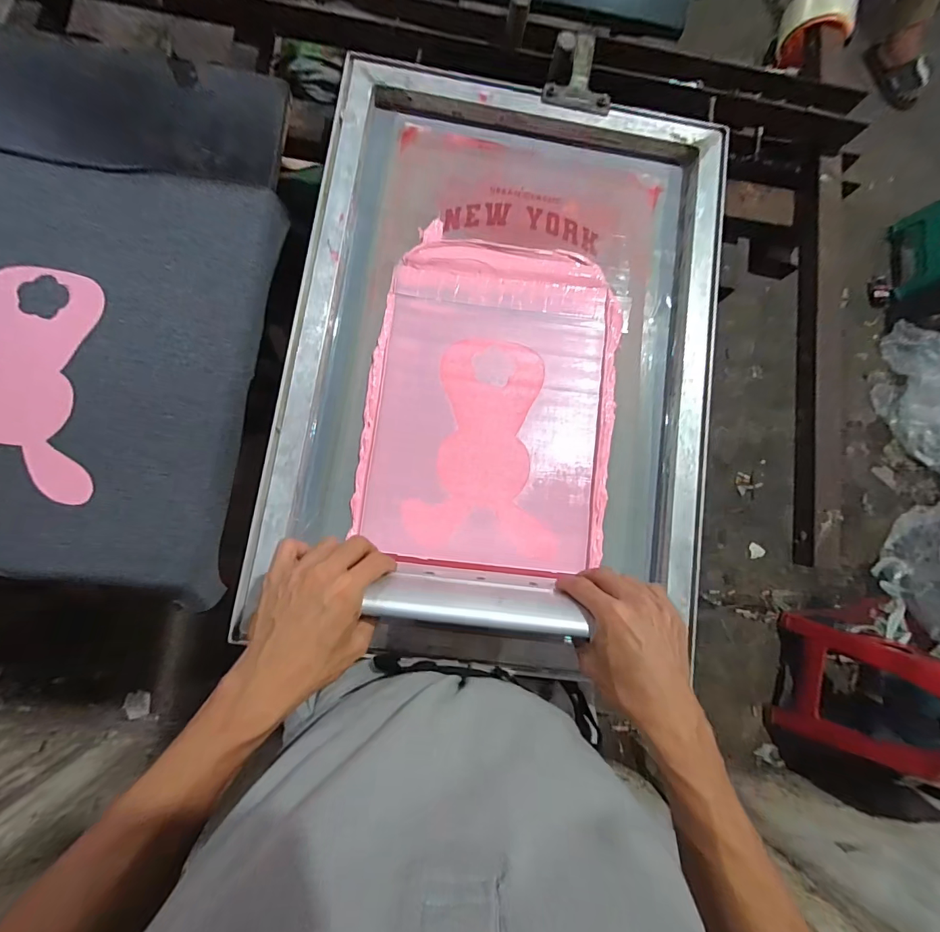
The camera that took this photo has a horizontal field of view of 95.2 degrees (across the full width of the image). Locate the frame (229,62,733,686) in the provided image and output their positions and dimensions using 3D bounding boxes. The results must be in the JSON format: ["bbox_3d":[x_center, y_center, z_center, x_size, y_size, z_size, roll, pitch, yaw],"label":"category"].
[{"bbox_3d":[0.043,-0.140,0.491,0.460,0.043,0.605,8,81,-4],"label":"frame"}]

